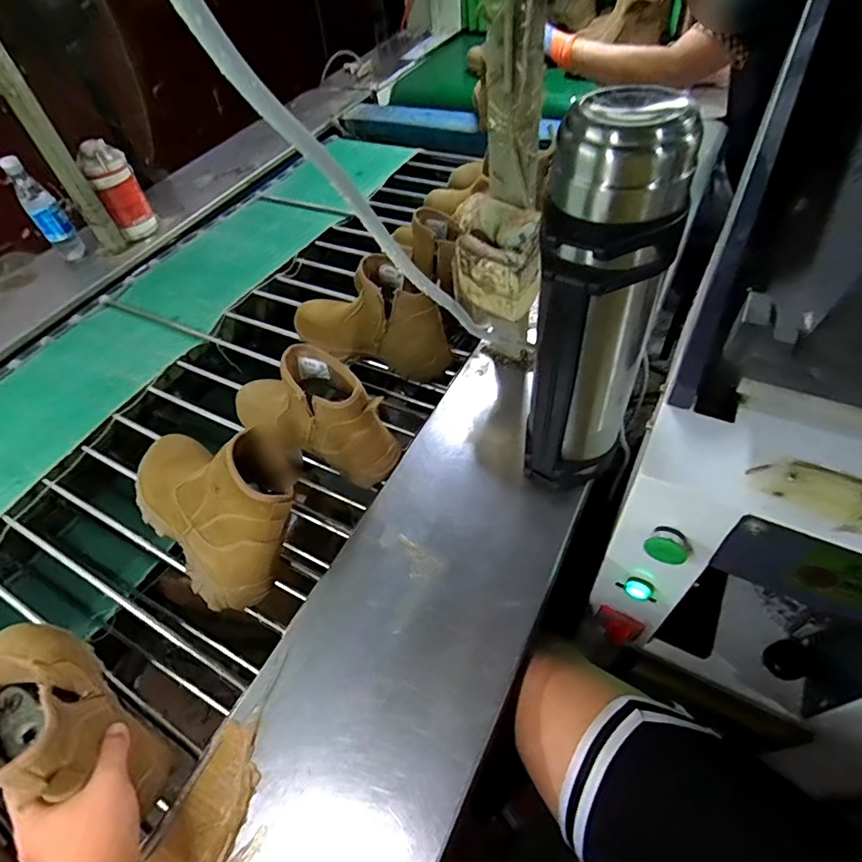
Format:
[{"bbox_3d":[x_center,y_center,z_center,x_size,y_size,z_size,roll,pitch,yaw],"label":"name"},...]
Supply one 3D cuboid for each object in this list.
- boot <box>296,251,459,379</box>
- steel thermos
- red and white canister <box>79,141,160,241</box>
[{"bbox_3d":[-0.103,-0.180,0.795,0.280,0.174,0.095,16,56,17],"label":"boot"},{"bbox_3d":[0.159,-0.095,0.485,0.115,0.378,0.106,6,54,10],"label":"steel thermos"},{"bbox_3d":[-0.678,-0.522,1.085,0.078,0.187,0.075,-23,54,-11],"label":"red and white canister"}]

